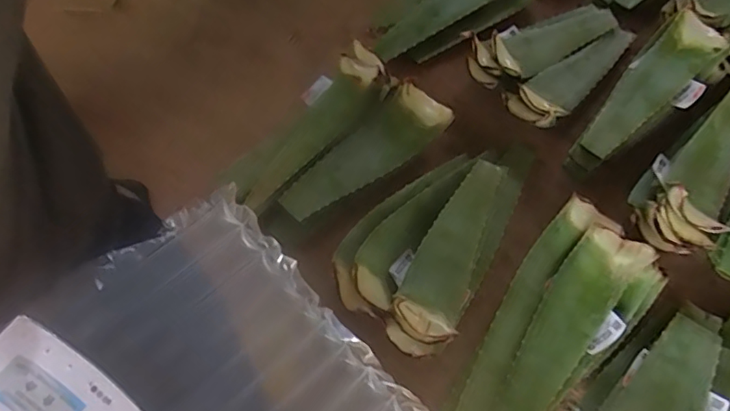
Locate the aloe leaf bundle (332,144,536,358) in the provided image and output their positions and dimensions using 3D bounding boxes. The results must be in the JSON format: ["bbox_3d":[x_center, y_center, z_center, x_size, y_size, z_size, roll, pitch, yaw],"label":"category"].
[{"bbox_3d":[0.122,0.019,0.863,0.215,0.099,0.399,31,64,11],"label":"aloe leaf bundle"}]

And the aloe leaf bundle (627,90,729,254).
[{"bbox_3d":[0.626,-0.131,0.941,0.123,0.117,0.506,34,64,13],"label":"aloe leaf bundle"}]

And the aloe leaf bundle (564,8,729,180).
[{"bbox_3d":[0.544,-0.203,0.990,0.142,0.124,0.392,36,65,14],"label":"aloe leaf bundle"}]

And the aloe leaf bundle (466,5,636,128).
[{"bbox_3d":[0.397,-0.319,1.078,0.387,0.088,0.224,-38,71,-22],"label":"aloe leaf bundle"}]

